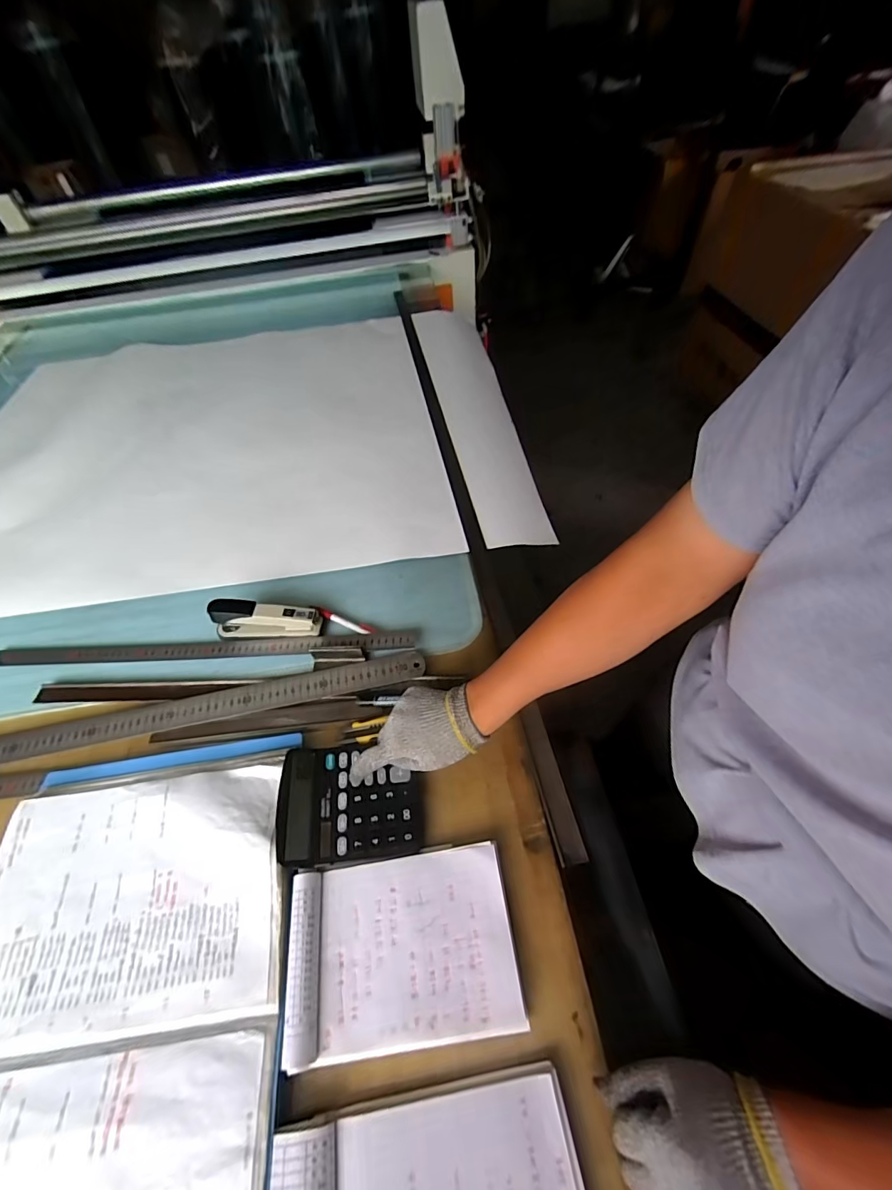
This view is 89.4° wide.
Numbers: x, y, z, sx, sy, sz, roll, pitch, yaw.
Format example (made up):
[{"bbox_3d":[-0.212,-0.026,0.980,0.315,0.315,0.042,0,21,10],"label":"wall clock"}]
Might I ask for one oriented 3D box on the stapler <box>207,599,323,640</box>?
[{"bbox_3d":[-0.248,0.032,0.618,0.143,0.055,0.032,-1,54,4],"label":"stapler"}]

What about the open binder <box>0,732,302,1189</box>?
[{"bbox_3d":[-0.291,0.379,0.388,0.304,0.052,0.483,-8,54,-2],"label":"open binder"}]

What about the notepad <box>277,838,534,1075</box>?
[{"bbox_3d":[-0.040,0.318,0.410,0.198,0.025,0.138,-8,54,-2],"label":"notepad"}]

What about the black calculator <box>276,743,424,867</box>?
[{"bbox_3d":[-0.102,0.217,0.481,0.145,0.026,0.114,-8,54,-2],"label":"black calculator"}]

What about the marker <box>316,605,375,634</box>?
[{"bbox_3d":[-0.140,0.038,0.632,0.092,0.015,0.015,20,58,18],"label":"marker"}]

